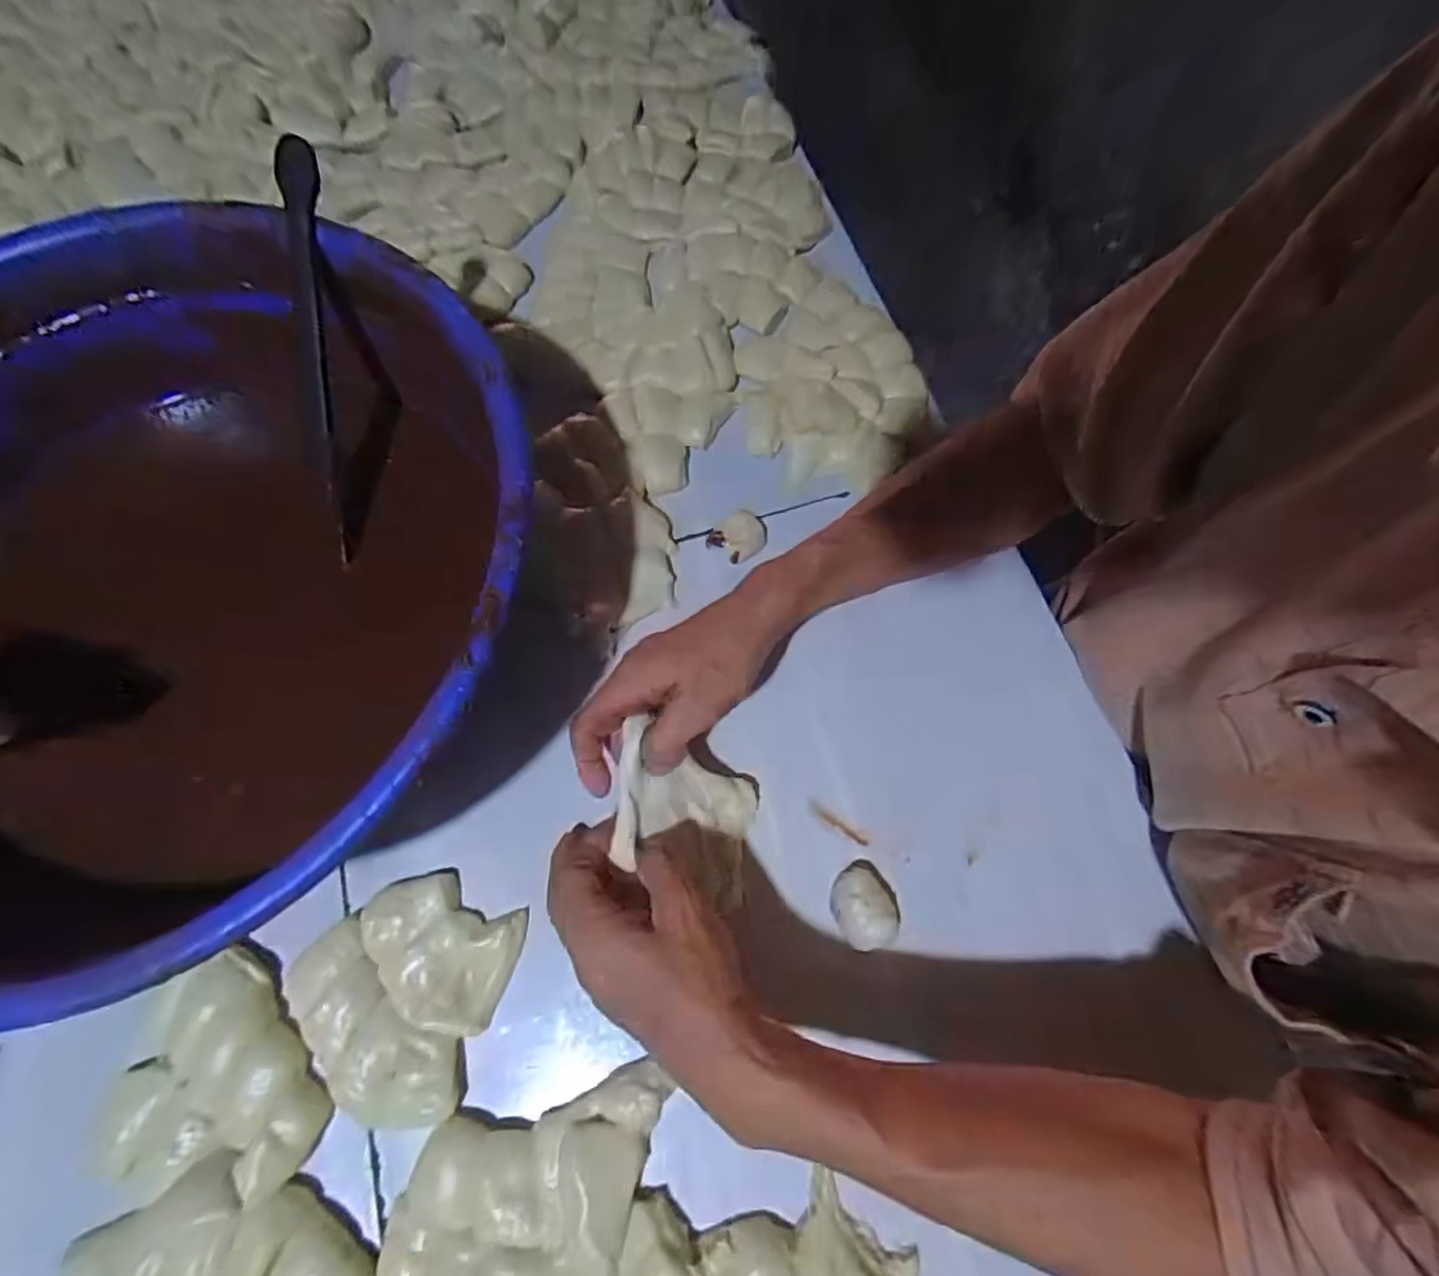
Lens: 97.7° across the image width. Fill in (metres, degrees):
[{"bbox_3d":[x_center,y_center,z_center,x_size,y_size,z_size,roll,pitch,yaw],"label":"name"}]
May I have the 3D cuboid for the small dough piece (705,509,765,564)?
[{"bbox_3d":[0.014,-0.077,0.455,0.040,0.019,0.047,30,73,9],"label":"small dough piece"}]

